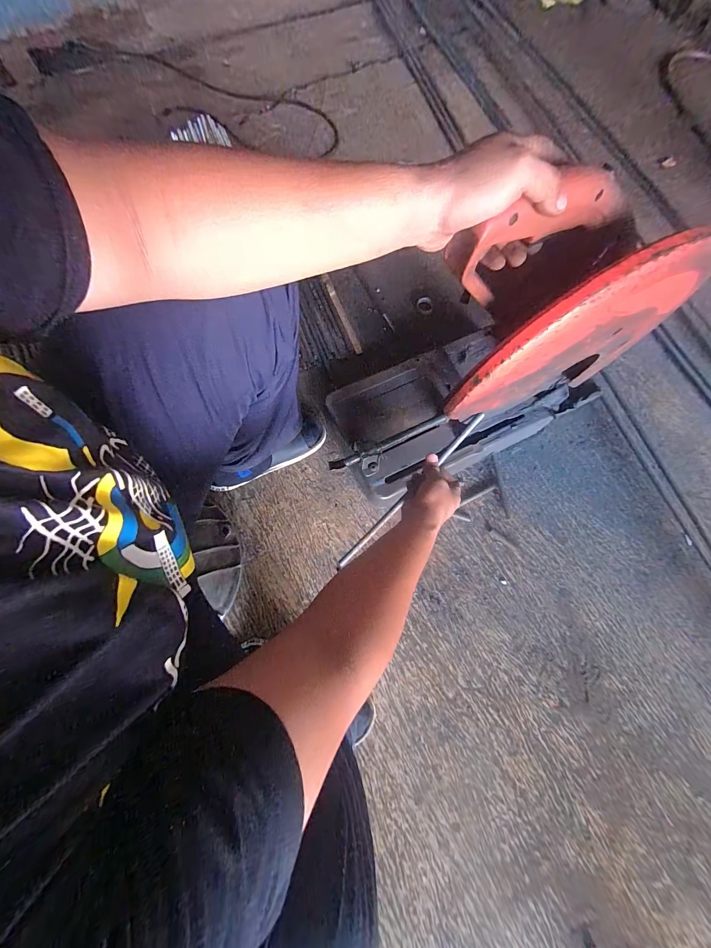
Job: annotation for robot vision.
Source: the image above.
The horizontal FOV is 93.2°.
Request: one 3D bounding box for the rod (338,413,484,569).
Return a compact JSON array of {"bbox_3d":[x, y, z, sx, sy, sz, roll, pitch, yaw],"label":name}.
[{"bbox_3d":[0.083,0.037,0.557,0.014,0.016,0.343,44,104,9],"label":"rod"}]

